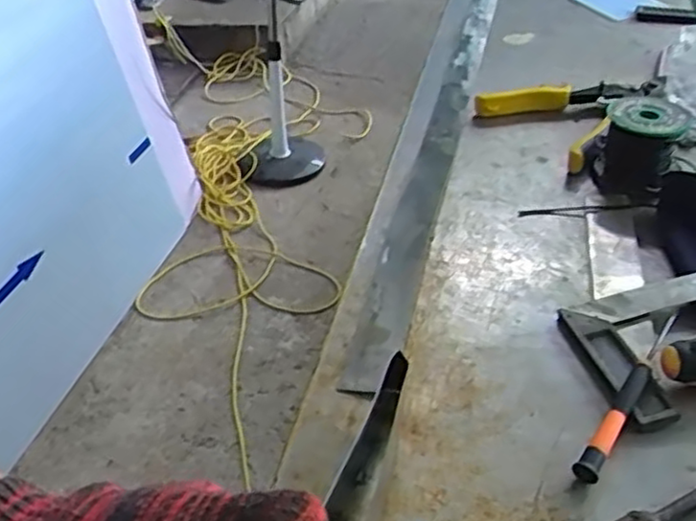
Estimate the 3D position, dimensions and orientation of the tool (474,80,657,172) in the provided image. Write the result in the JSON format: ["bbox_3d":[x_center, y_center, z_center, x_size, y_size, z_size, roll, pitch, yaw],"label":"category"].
[{"bbox_3d":[0.262,-0.168,0.774,0.187,0.035,0.161,-20,41,-22],"label":"tool"}]

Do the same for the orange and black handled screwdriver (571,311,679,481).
[{"bbox_3d":[0.182,0.082,0.460,0.013,0.018,0.152,25,45,30],"label":"orange and black handled screwdriver"}]

